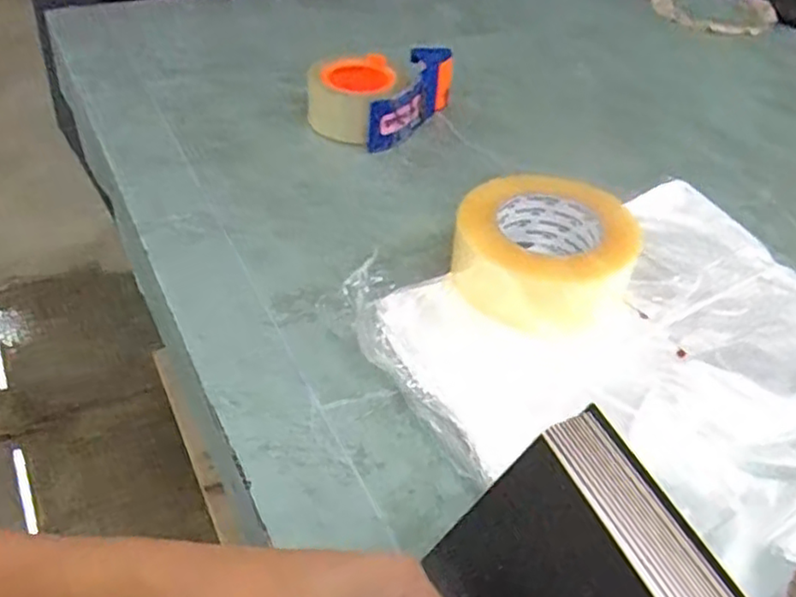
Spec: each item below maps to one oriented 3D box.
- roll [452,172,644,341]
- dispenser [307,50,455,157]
[{"bbox_3d":[0.110,-0.038,0.509,0.130,0.052,0.123,3,45,-3],"label":"roll"},{"bbox_3d":[-0.016,-0.218,0.720,0.100,0.061,0.152,27,48,20],"label":"dispenser"}]

